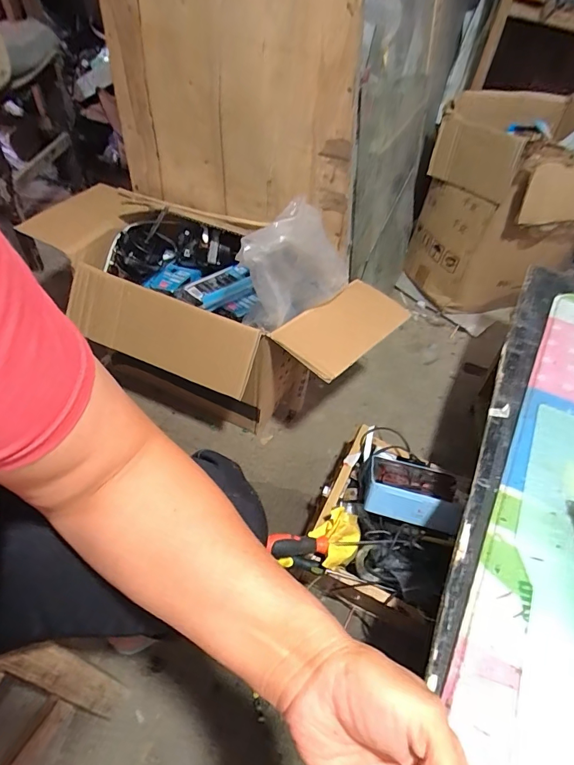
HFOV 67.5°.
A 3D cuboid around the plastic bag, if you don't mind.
[{"bbox_3d":[0.001,-0.184,0.710,0.117,0.192,0.191,34,55,25],"label":"plastic bag"}]

